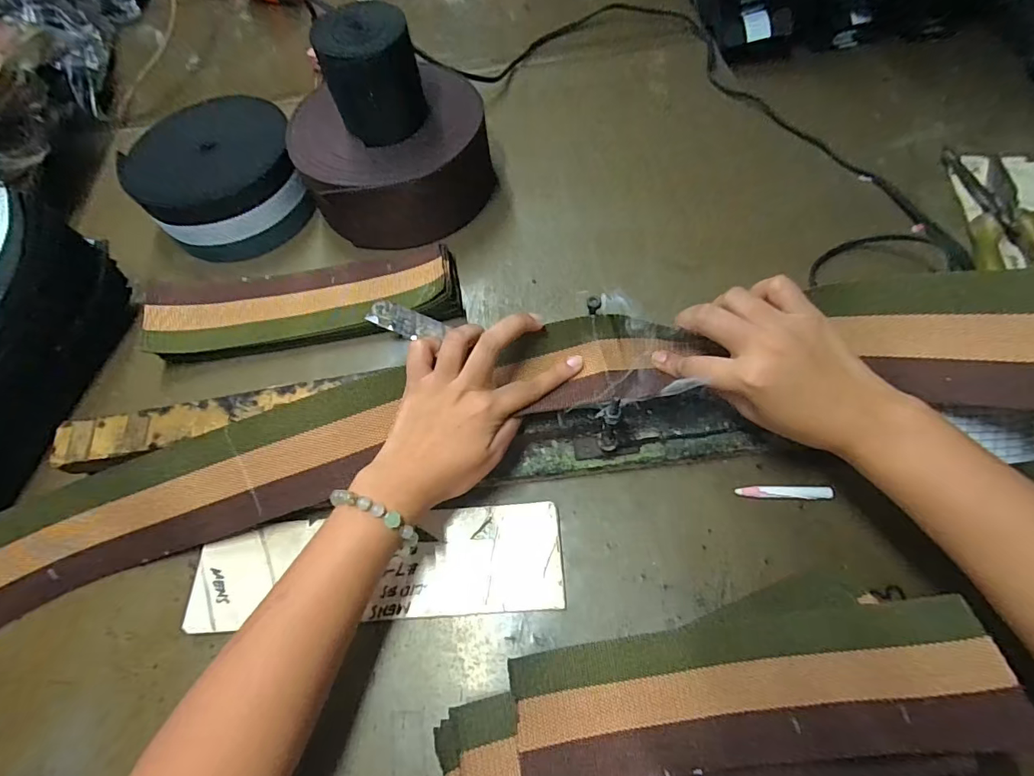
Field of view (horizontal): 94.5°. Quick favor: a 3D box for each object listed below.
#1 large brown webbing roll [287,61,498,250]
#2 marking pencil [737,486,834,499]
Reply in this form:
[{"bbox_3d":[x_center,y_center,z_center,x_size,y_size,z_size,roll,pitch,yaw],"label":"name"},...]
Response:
[{"bbox_3d":[-0.121,-0.229,0.494,0.190,0.087,0.172,-19,63,-6],"label":"large brown webbing roll"},{"bbox_3d":[0.201,0.079,0.362,0.066,0.011,0.010,1,63,4],"label":"marking pencil"}]

